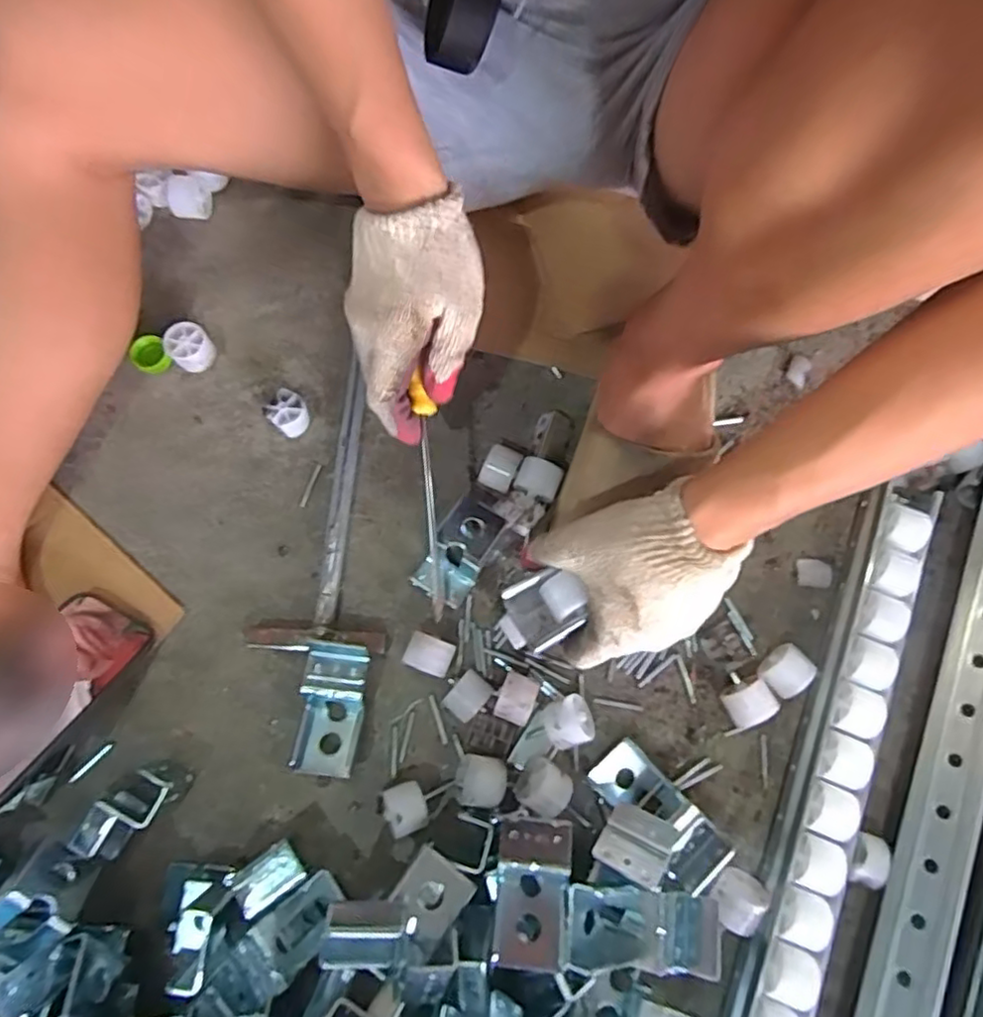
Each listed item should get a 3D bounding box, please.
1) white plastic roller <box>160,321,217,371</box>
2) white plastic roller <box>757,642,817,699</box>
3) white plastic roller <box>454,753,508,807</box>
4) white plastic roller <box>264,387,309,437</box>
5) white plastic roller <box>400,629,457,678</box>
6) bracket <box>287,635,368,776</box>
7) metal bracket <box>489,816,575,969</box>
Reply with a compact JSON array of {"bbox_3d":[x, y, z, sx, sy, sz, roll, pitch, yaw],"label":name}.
[{"bbox_3d":[-0.255,-0.136,0.546,0.035,0.024,0.034,0,78,1],"label":"white plastic roller"},{"bbox_3d":[0.220,0.124,0.487,0.028,0.034,0.035,44,82,9],"label":"white plastic roller"},{"bbox_3d":[-0.008,0.198,0.472,0.036,0.030,0.033,7,78,2],"label":"white plastic roller"},{"bbox_3d":[-0.168,-0.078,0.535,0.030,0.026,0.030,0,78,1],"label":"white plastic roller"},{"bbox_3d":[-0.047,0.110,0.488,0.034,0.026,0.026,19,79,5],"label":"white plastic roller"},{"bbox_3d":[-0.118,0.148,0.481,0.047,0.035,0.094,3,78,1],"label":"bracket"},{"bbox_3d":[0.024,0.245,0.407,0.045,0.029,0.088,6,78,2],"label":"metal bracket"}]

